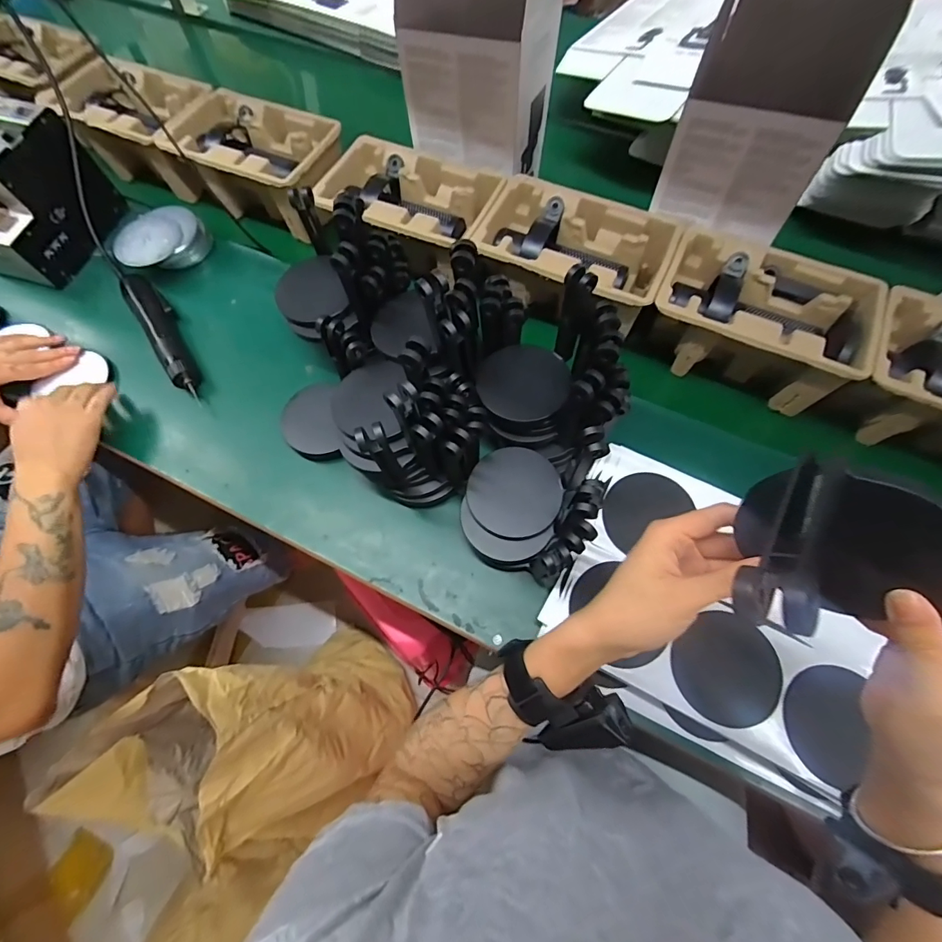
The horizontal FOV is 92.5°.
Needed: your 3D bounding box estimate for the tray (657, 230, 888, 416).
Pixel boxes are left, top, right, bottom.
[{"bbox_3d":[0.330,-0.172,0.543,0.225,0.111,0.144,28,67,12],"label":"tray"}]

